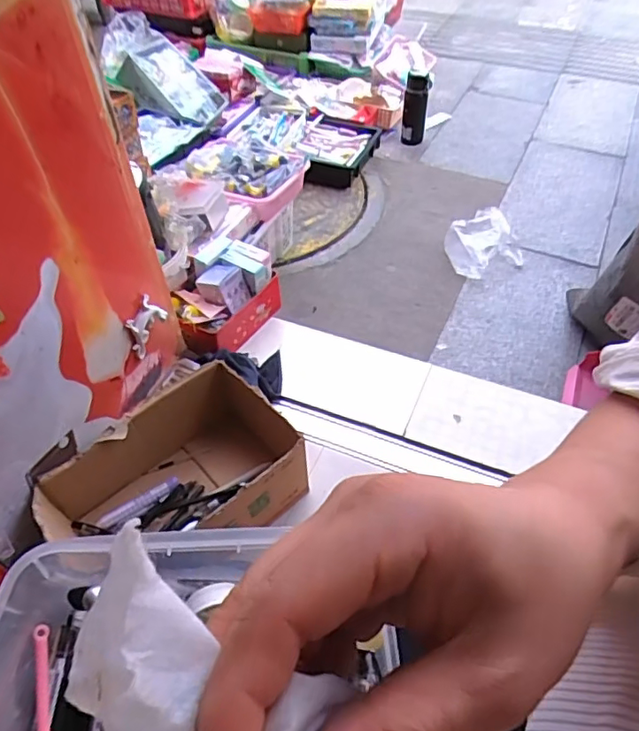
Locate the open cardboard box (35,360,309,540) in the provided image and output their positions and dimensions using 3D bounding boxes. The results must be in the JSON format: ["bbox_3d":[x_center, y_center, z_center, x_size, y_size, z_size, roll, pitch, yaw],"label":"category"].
[{"bbox_3d":[-0.196,0.175,0.791,0.322,0.135,0.210,-37,58,-27],"label":"open cardboard box"}]

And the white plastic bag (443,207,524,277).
[{"bbox_3d":[0.421,-0.302,1.397,0.187,0.092,0.136,-9,50,-7],"label":"white plastic bag"}]

